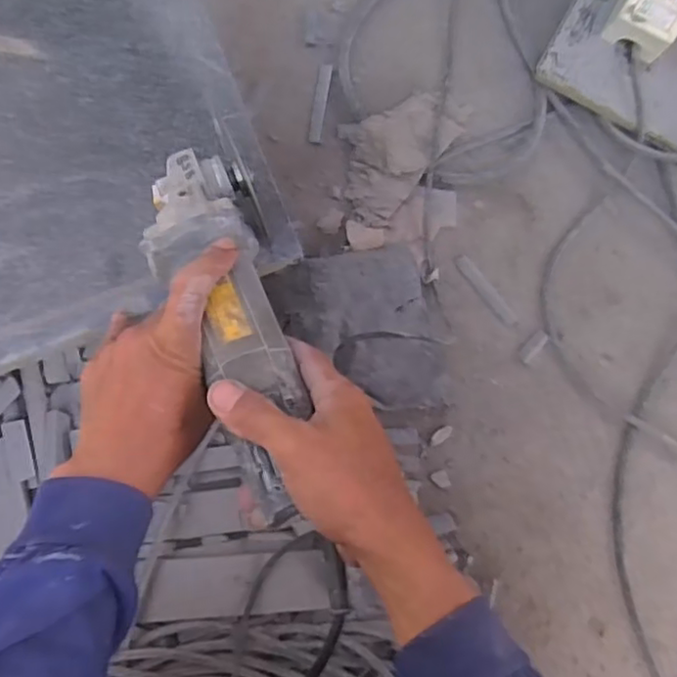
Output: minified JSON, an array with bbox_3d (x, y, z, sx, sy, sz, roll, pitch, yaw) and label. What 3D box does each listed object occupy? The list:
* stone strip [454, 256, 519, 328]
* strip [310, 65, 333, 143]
[{"bbox_3d":[0.175,-0.057,0.766,0.016,0.007,0.103,-36,81,-8],"label":"stone strip"},{"bbox_3d":[-0.022,-0.297,0.812,0.017,0.007,0.110,8,78,1],"label":"strip"}]

